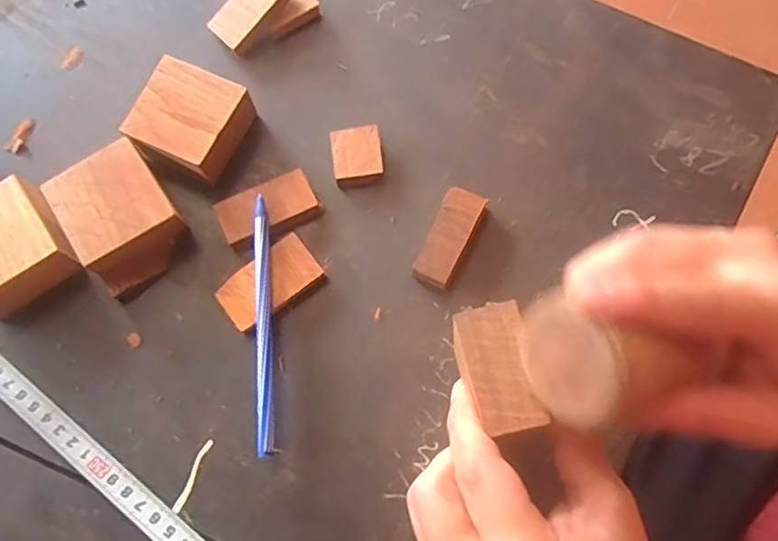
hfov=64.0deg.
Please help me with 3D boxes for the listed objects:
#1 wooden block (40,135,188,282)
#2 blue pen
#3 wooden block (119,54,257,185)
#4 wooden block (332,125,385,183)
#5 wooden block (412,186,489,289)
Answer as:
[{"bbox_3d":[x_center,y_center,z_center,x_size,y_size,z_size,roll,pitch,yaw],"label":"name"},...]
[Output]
[{"bbox_3d":[-0.149,-0.033,0.347,0.053,0.030,0.062,-33,74,-8],"label":"wooden block"},{"bbox_3d":[-0.066,0.026,0.326,0.008,0.009,0.134,-6,72,0],"label":"blue pen"},{"bbox_3d":[-0.114,-0.086,0.362,0.058,0.029,0.056,26,75,10],"label":"wooden block"},{"bbox_3d":[-0.018,-0.067,0.361,0.028,0.010,0.032,-8,72,0],"label":"wooden block"},{"bbox_3d":[0.033,-0.018,0.341,0.023,0.011,0.055,26,75,10],"label":"wooden block"}]

